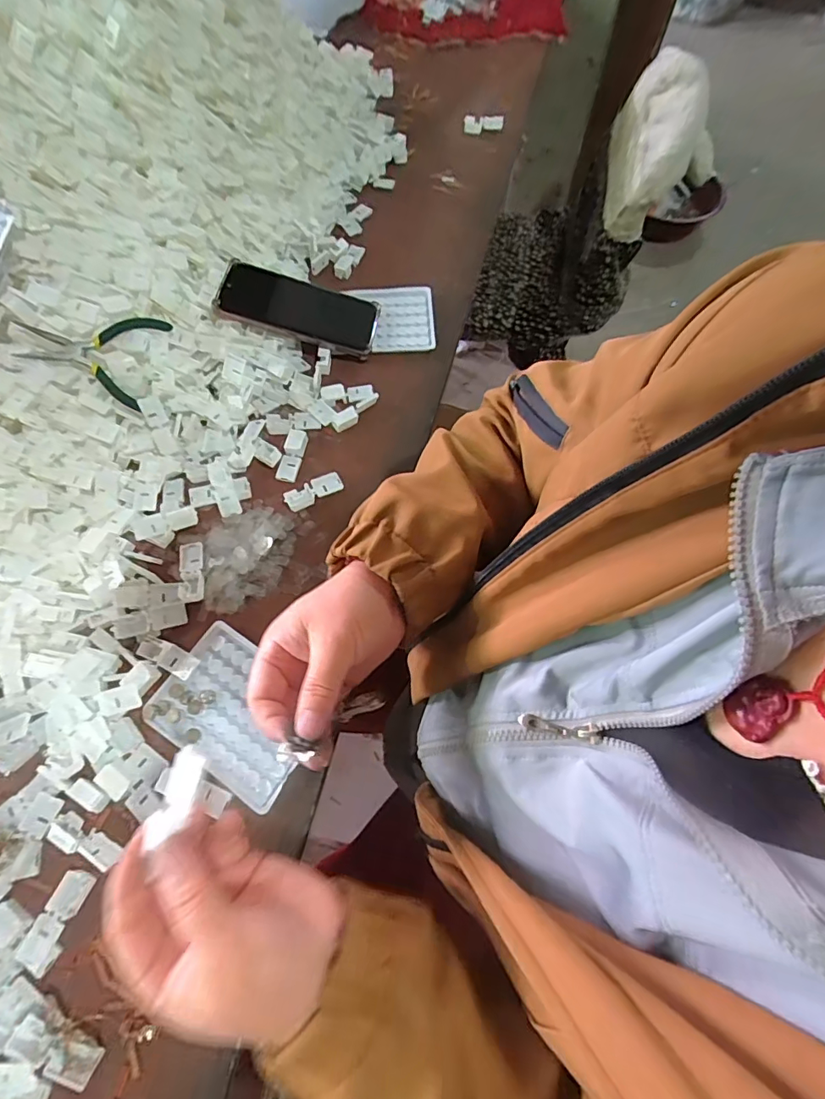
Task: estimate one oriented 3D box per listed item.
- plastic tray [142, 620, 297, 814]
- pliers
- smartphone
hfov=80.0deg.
[{"bbox_3d":[-0.138,0.128,0.390,0.124,0.006,0.091,33,70,14],"label":"plastic tray"},{"bbox_3d":[-0.291,-0.191,0.453,0.101,0.018,0.090,22,84,-26],"label":"pliers"},{"bbox_3d":[-0.122,-0.265,0.538,0.166,0.012,0.088,12,58,-14],"label":"smartphone"}]

